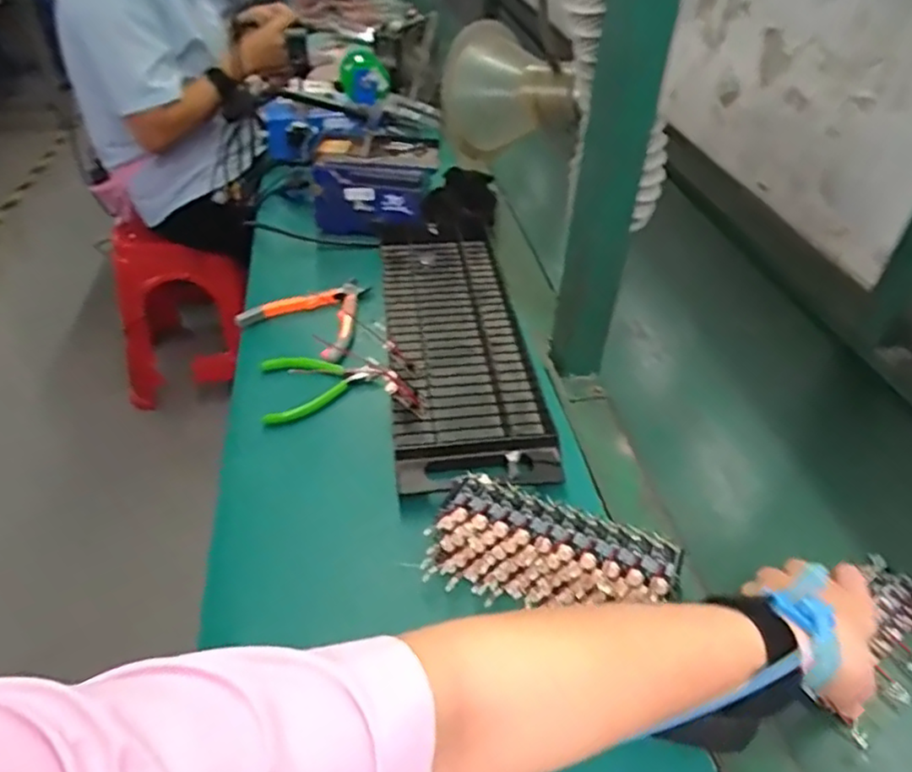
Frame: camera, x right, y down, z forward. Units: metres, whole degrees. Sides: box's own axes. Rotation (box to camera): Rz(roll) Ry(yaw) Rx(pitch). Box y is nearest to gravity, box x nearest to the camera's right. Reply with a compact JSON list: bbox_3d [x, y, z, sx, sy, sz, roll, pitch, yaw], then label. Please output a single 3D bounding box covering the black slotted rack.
[{"bbox_3d":[-0.004,-0.047,0.683,0.140,0.023,0.403,-4,41,-9],"label":"black slotted rack"}]

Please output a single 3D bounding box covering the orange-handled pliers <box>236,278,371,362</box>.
[{"bbox_3d":[-0.149,-0.087,0.726,0.140,0.010,0.134,22,43,20],"label":"orange-handled pliers"}]

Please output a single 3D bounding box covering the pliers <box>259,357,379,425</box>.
[{"bbox_3d":[-0.133,-0.007,0.645,0.112,0.018,0.097,-6,41,-12],"label":"pliers"}]

